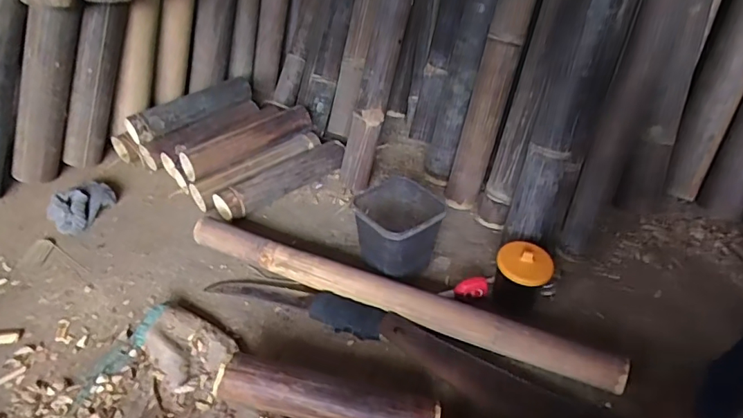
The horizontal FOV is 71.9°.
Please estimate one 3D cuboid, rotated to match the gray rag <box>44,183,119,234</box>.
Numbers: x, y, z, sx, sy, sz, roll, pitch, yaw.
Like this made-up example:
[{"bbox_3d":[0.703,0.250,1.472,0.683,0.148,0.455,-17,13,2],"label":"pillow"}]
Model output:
[{"bbox_3d":[-0.511,-0.006,0.912,0.074,0.050,0.112,32,48,32],"label":"gray rag"}]

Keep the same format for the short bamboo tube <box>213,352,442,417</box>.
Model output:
[{"bbox_3d":[-0.053,0.231,0.614,0.263,0.055,0.047,9,40,10],"label":"short bamboo tube"}]

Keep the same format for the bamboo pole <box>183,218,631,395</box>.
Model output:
[{"bbox_3d":[0.018,0.127,0.751,0.659,0.053,0.043,16,41,18],"label":"bamboo pole"}]

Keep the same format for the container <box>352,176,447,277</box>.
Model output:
[{"bbox_3d":[0.039,0.042,0.805,0.117,0.125,0.117,-23,45,-29],"label":"container"}]

